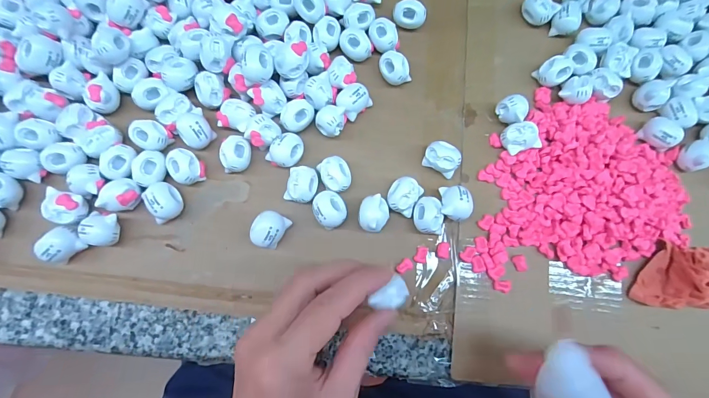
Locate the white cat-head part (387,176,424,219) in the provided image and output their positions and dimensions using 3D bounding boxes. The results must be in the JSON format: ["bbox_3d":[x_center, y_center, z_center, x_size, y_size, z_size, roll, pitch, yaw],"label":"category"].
[{"bbox_3d":[0.035,-0.002,0.252,0.022,0.016,0.025,28,84,1],"label":"white cat-head part"}]

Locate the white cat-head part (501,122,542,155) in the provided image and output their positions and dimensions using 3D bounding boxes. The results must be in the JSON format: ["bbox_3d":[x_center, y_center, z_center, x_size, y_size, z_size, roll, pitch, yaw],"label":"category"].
[{"bbox_3d":[0.123,-0.045,0.260,0.026,0.015,0.021,-17,85,-4],"label":"white cat-head part"}]

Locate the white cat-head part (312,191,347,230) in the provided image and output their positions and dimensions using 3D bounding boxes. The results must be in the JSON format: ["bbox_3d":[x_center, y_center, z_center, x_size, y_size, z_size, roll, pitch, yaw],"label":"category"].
[{"bbox_3d":[-0.017,0.008,0.250,0.022,0.017,0.026,-26,86,-4],"label":"white cat-head part"}]

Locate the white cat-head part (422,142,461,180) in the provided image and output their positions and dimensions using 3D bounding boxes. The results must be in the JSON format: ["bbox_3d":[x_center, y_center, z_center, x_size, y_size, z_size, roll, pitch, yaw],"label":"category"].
[{"bbox_3d":[0.065,-0.030,0.260,0.025,0.020,0.021,26,84,1],"label":"white cat-head part"}]

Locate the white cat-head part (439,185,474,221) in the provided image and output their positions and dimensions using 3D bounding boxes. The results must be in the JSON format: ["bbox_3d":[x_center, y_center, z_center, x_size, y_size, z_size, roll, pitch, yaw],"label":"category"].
[{"bbox_3d":[0.072,0.003,0.250,0.021,0.021,0.024,8,84,-1],"label":"white cat-head part"}]

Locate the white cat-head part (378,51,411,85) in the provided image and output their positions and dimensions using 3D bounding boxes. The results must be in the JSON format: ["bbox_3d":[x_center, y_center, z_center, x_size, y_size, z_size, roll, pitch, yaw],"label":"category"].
[{"bbox_3d":[0.031,-0.101,0.274,0.020,0.021,0.025,-23,86,-4],"label":"white cat-head part"}]

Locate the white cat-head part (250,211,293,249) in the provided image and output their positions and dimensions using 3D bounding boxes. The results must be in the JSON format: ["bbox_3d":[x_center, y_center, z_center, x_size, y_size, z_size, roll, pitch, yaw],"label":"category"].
[{"bbox_3d":[-0.059,0.021,0.244,0.022,0.021,0.025,30,84,1],"label":"white cat-head part"}]

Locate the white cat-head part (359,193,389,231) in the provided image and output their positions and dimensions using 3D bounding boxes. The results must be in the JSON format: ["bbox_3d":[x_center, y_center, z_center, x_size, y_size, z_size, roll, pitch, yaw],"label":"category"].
[{"bbox_3d":[0.014,0.010,0.249,0.021,0.019,0.025,1,84,-2],"label":"white cat-head part"}]

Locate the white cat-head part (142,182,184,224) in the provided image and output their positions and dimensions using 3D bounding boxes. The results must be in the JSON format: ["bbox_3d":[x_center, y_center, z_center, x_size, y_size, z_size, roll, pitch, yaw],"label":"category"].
[{"bbox_3d":[-0.132,0.002,0.243,0.021,0.020,0.024,-25,86,-4],"label":"white cat-head part"}]

